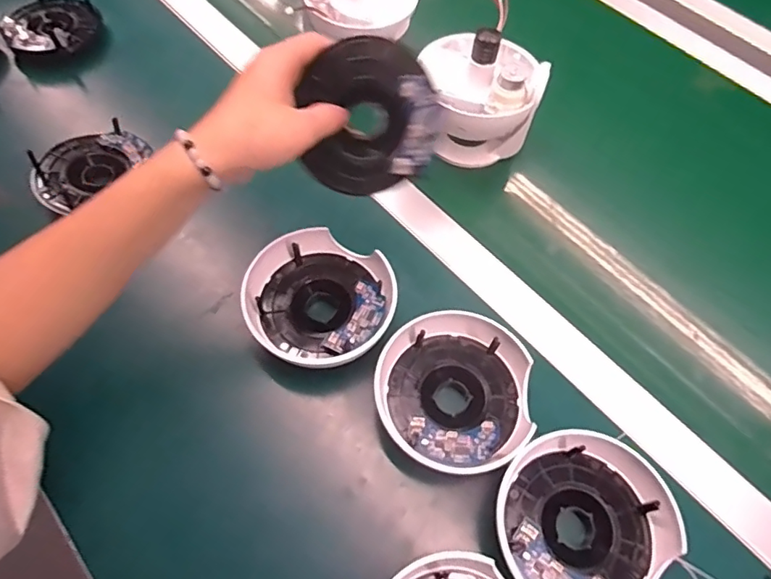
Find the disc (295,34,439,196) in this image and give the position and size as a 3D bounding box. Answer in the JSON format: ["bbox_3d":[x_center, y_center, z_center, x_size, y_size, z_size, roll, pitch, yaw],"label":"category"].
[{"bbox_3d":[-0.010,-0.112,0.352,0.086,0.103,0.025,1,33,-5],"label":"disc"}]

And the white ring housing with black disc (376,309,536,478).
[{"bbox_3d":[0.053,0.077,0.389,0.109,0.043,0.116,1,61,-2],"label":"white ring housing with black disc"}]

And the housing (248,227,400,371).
[{"bbox_3d":[-0.052,0.009,0.414,0.114,0.032,0.103,25,63,11],"label":"housing"}]

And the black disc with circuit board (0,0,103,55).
[{"bbox_3d":[-0.368,-0.293,0.572,0.096,0.032,0.092,1,61,-2],"label":"black disc with circuit board"}]

